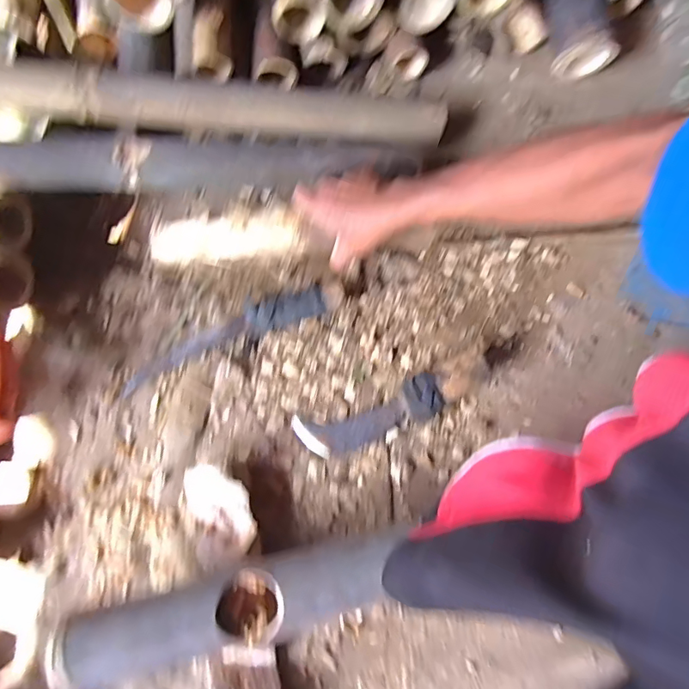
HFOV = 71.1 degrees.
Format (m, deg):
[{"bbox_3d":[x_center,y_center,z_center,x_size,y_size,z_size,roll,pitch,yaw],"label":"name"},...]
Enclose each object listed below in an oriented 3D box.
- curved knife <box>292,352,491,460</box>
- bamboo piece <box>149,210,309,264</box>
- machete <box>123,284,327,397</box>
[{"bbox_3d":[0.058,0.079,0.586,0.240,0.039,0.059,-19,78,-3],"label":"curved knife"},{"bbox_3d":[-0.141,-0.132,0.597,0.187,0.032,0.044,-6,77,-1],"label":"bamboo piece"},{"bbox_3d":[-0.156,-0.011,0.607,0.272,0.029,0.046,-23,78,-4],"label":"machete"}]

